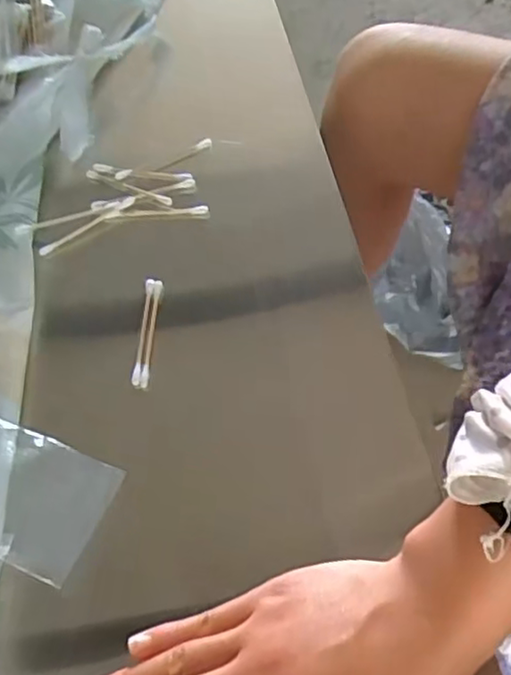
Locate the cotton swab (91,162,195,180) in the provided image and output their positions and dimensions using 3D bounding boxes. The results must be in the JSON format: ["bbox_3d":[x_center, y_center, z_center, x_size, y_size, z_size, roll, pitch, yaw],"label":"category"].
[{"bbox_3d":[-0.078,-0.114,0.458,0.070,0.005,0.006,10,64,9],"label":"cotton swab"}]

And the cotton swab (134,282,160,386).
[{"bbox_3d":[-0.064,-0.003,0.397,0.010,0.011,0.071,1,60,5],"label":"cotton swab"}]

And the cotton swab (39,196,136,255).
[{"bbox_3d":[-0.112,-0.075,0.442,0.071,0.008,0.008,-30,65,-11],"label":"cotton swab"}]

